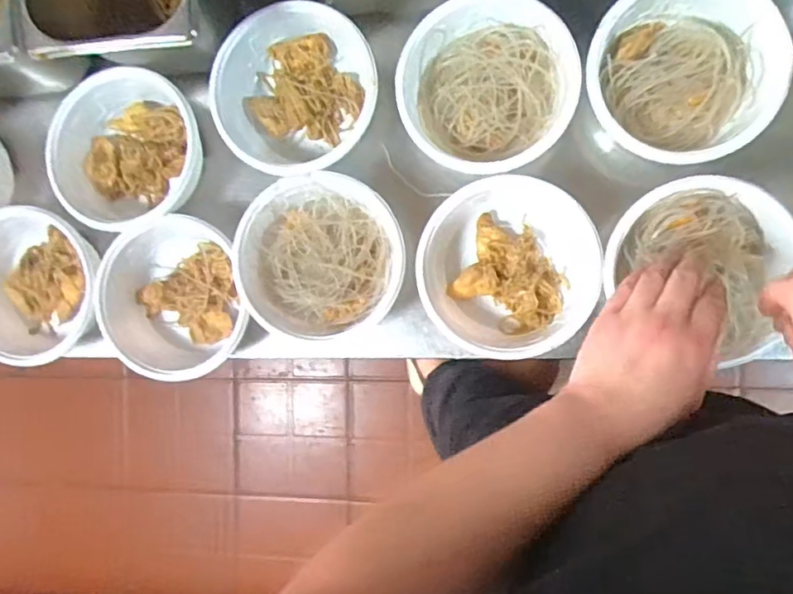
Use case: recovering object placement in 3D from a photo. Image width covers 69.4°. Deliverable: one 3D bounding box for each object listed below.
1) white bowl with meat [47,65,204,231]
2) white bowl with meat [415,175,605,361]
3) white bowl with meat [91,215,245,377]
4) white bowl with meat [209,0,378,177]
[{"bbox_3d":[-0.288,-0.160,0.619,0.153,0.081,0.170,-4,92,9],"label":"white bowl with meat"},{"bbox_3d":[0.113,-0.032,0.576,0.173,0.062,0.176,0,92,9],"label":"white bowl with meat"},{"bbox_3d":[-0.232,0.002,0.641,0.165,0.078,0.167,-1,92,9],"label":"white bowl with meat"},{"bbox_3d":[-0.103,-0.215,0.606,0.167,0.064,0.162,0,92,9],"label":"white bowl with meat"}]

